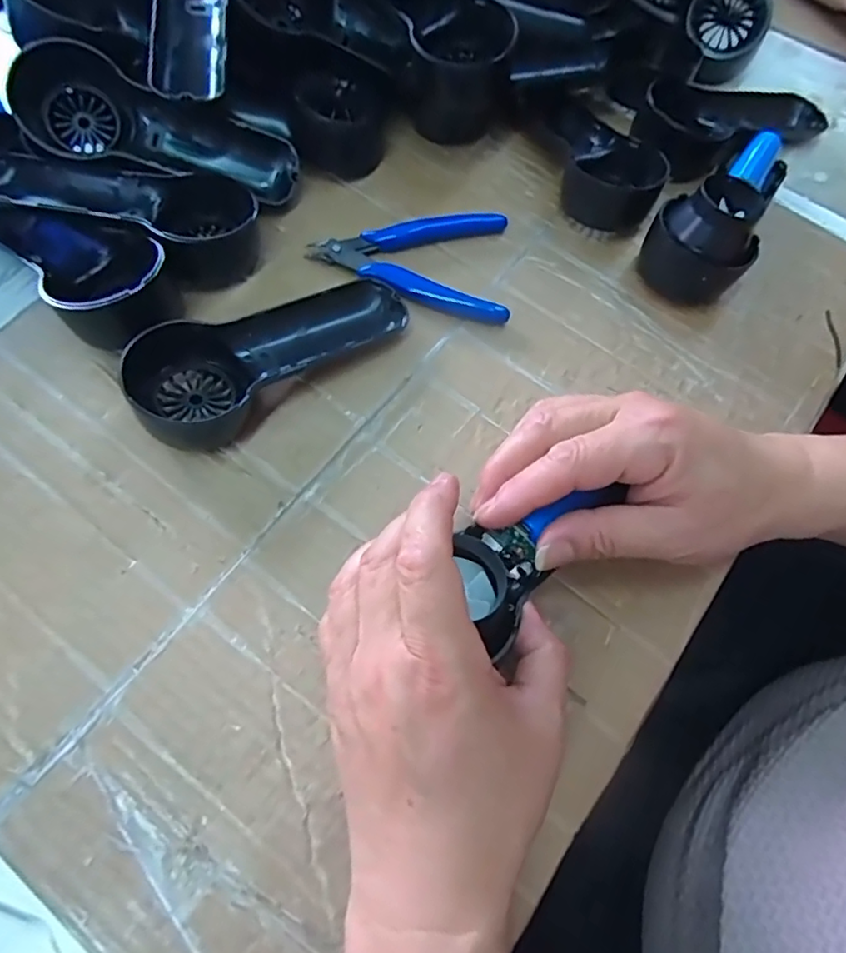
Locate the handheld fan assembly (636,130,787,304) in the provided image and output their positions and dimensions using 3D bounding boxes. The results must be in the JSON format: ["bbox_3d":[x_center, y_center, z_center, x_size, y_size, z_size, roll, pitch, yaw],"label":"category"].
[{"bbox_3d":[0.190,-0.173,0.359,0.059,0.056,0.144,32,69,10],"label":"handheld fan assembly"}]

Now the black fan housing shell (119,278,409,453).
[{"bbox_3d":[-0.085,-0.075,0.310,0.149,0.037,0.065,-34,73,-15],"label":"black fan housing shell"}]

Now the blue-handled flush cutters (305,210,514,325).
[{"bbox_3d":[-0.004,-0.138,0.354,0.120,0.012,0.073,13,67,3],"label":"blue-handled flush cutters"}]

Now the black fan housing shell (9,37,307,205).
[{"bbox_3d":[-0.153,-0.202,0.345,0.153,0.040,0.059,10,92,-10],"label":"black fan housing shell"}]

